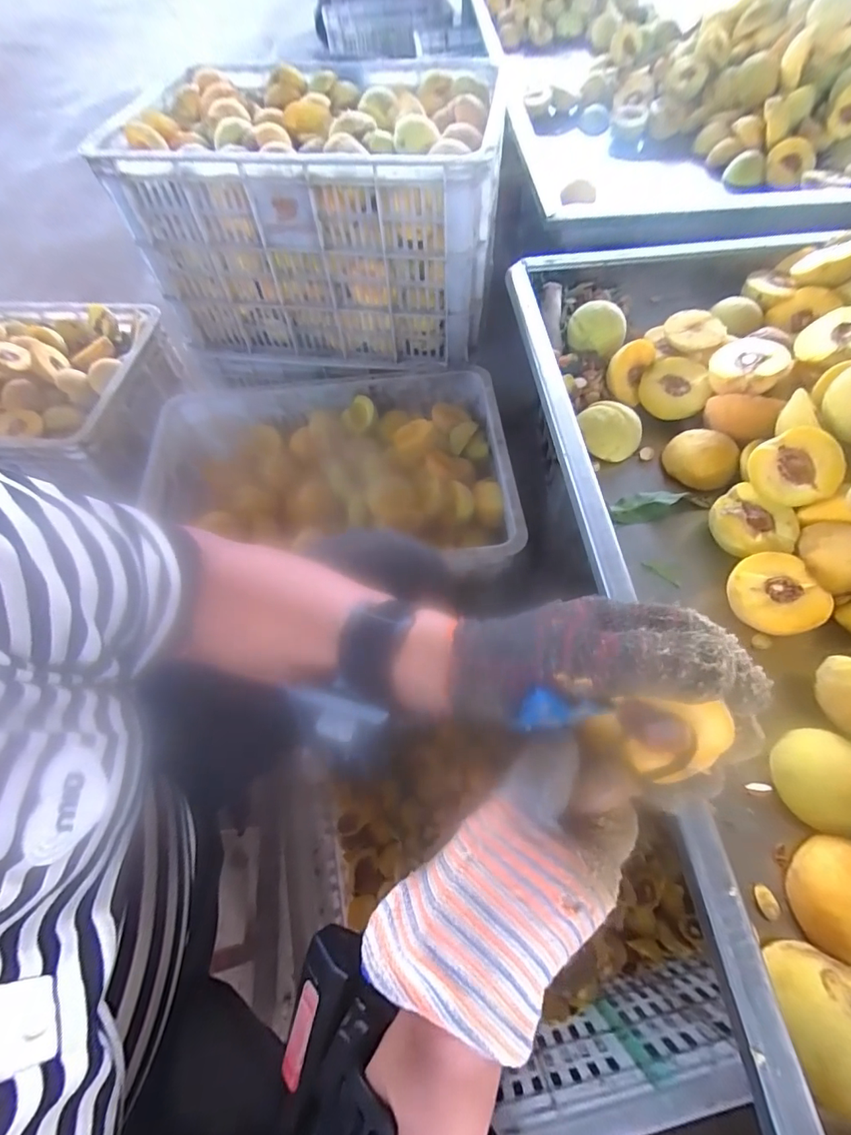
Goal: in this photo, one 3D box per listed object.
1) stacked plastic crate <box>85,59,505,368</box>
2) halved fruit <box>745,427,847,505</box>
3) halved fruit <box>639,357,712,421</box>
[{"bbox_3d":[-0.148,-0.594,0.779,0.530,0.285,0.397,9,61,7],"label":"stacked plastic crate"},{"bbox_3d":[0.308,-0.084,0.389,0.064,0.023,0.056,4,91,32],"label":"halved fruit"},{"bbox_3d":[0.263,-0.190,0.490,0.059,0.031,0.071,-15,57,12],"label":"halved fruit"}]

